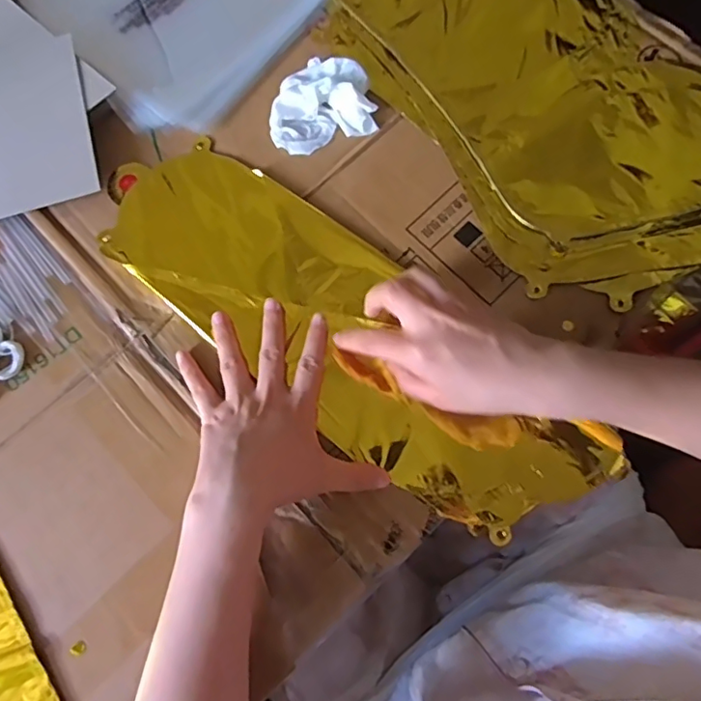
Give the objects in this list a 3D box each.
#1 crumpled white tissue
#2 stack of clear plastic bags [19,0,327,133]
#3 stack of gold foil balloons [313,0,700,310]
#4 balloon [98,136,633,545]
[{"bbox_3d":[-0.028,-0.205,0.458,0.085,0.027,0.073,-20,74,-5],"label":"crumpled white tissue"},{"bbox_3d":[-0.157,-0.317,0.500,0.228,0.015,0.222,40,78,12],"label":"stack of clear plastic bags"},{"bbox_3d":[0.157,-0.240,0.474,0.246,0.014,0.448,-33,75,-8],"label":"stack of gold foil balloons"},{"bbox_3d":[-0.010,-0.016,0.430,0.421,0.032,0.129,39,82,9],"label":"balloon"}]

